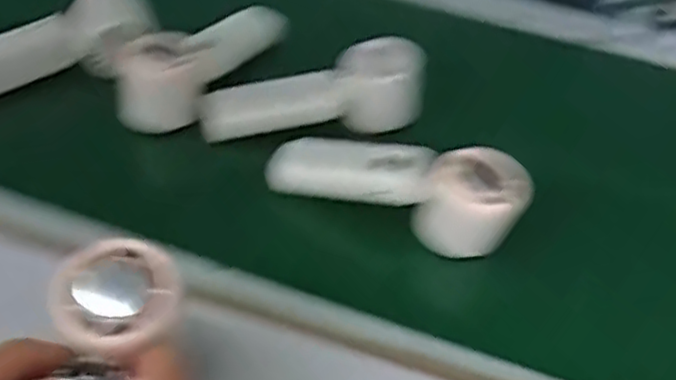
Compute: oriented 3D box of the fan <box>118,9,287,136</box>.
[{"bbox_3d":[-0.108,-0.112,0.570,0.046,0.063,0.177,29,50,19],"label":"fan"}]

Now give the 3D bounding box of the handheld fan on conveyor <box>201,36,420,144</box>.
[{"bbox_3d":[-0.019,-0.076,0.546,0.170,0.055,0.047,-6,48,-13],"label":"handheld fan on conveyor"}]

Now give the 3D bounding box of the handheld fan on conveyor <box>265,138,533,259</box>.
[{"bbox_3d":[0.038,-0.005,0.484,0.173,0.054,0.048,15,46,7],"label":"handheld fan on conveyor"}]

